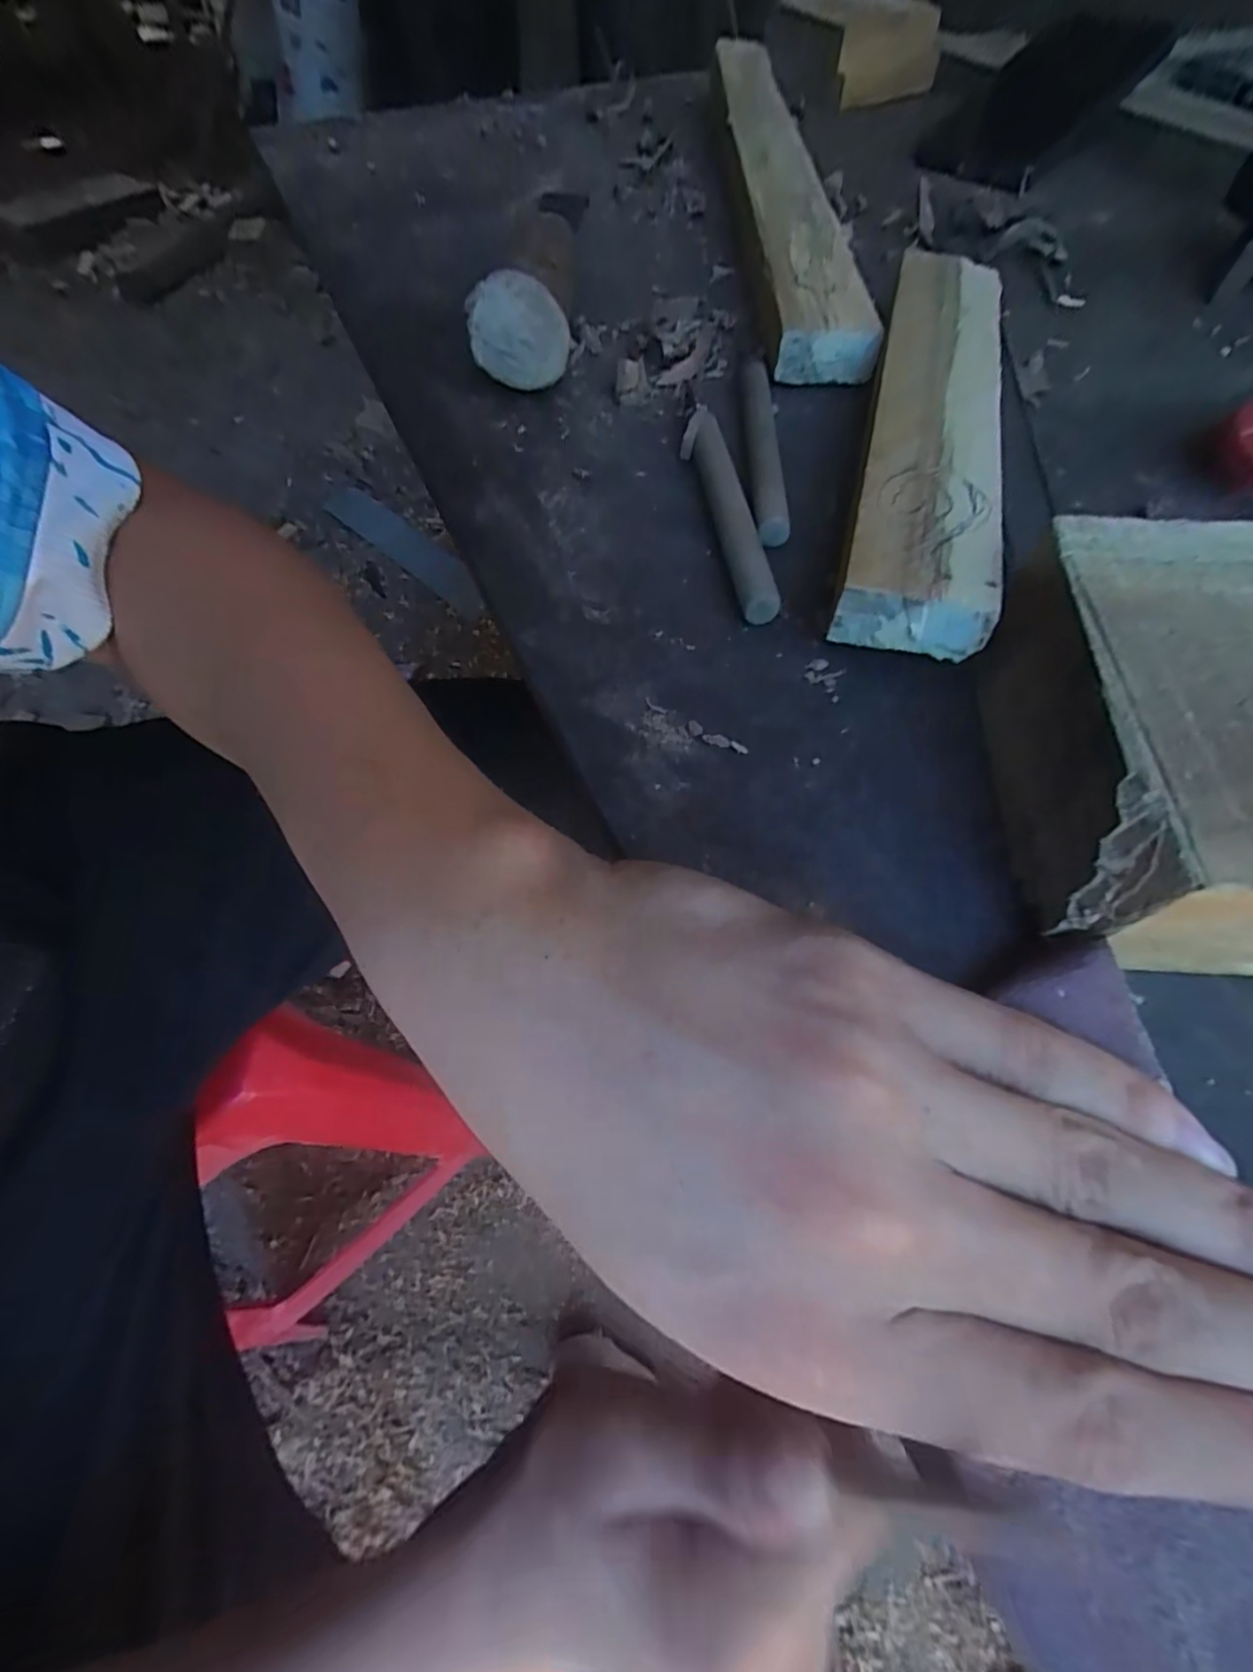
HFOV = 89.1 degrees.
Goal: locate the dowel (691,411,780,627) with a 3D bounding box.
[{"bbox_3d":[0.035,-0.110,0.214,0.014,0.010,0.095,-7,60,0],"label":"dowel"}]

